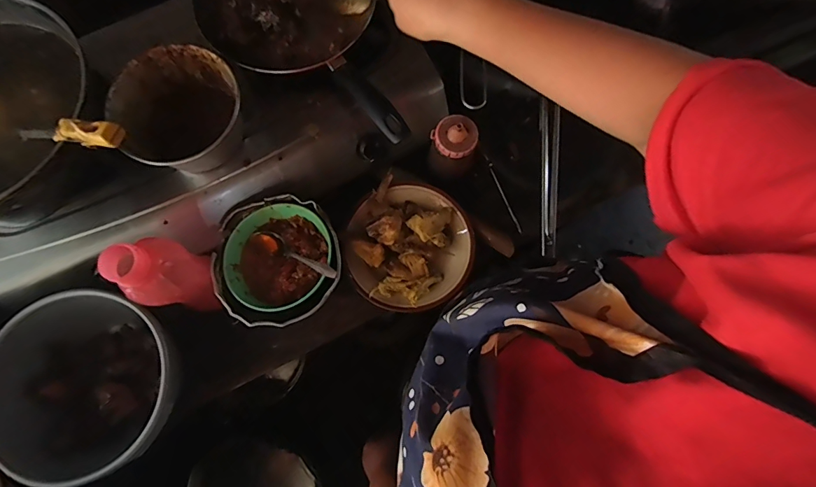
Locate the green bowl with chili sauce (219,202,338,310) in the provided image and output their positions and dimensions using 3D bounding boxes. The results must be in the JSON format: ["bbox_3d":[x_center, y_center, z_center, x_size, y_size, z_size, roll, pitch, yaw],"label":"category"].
[{"bbox_3d":[-0.188,0.017,0.612,0.154,0.054,0.150,0,77,-1],"label":"green bowl with chili sauce"}]

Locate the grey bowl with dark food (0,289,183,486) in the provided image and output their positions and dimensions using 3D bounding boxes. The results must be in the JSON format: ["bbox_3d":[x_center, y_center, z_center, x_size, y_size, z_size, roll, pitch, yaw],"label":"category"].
[{"bbox_3d":[-0.433,0.191,0.593,0.242,0.132,0.235,0,77,-1],"label":"grey bowl with dark food"}]

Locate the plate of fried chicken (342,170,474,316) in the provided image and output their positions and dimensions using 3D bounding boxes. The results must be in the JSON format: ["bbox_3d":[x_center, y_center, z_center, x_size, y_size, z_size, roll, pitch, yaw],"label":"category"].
[{"bbox_3d":[0.005,-0.001,0.643,0.193,0.061,0.193,0,77,-1],"label":"plate of fried chicken"}]

